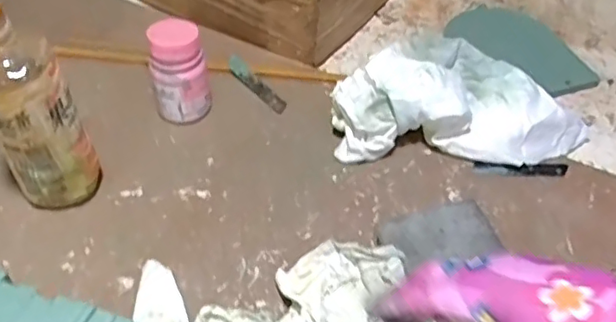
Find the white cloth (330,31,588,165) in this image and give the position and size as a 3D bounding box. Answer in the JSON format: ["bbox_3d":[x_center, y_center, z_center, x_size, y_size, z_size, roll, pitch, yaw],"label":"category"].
[{"bbox_3d":[0.164,-0.069,0.624,0.272,0.078,0.134,3,49,1],"label":"white cloth"}]

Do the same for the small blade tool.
[{"bbox_3d":[-0.061,-0.090,0.691,0.022,0.008,0.102,-31,57,-26],"label":"small blade tool"}]

